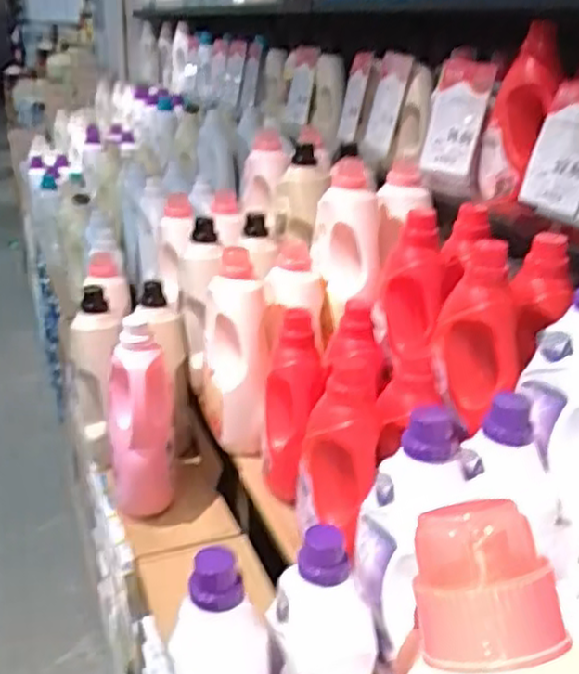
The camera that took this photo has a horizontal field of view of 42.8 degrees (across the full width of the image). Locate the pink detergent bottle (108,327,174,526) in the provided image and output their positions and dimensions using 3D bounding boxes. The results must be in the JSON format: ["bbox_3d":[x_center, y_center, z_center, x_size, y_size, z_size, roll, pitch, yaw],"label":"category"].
[{"bbox_3d":[-0.310,0.192,1.540,0.123,0.426,0.148,-3,23,-13],"label":"pink detergent bottle"}]

